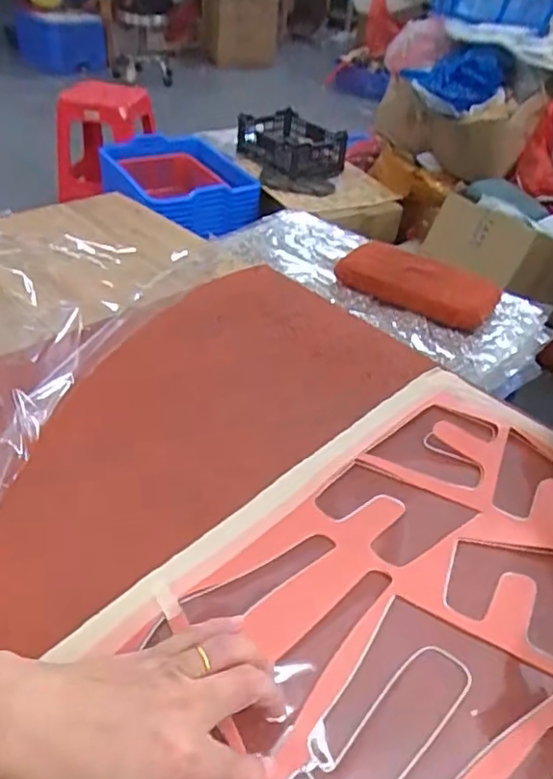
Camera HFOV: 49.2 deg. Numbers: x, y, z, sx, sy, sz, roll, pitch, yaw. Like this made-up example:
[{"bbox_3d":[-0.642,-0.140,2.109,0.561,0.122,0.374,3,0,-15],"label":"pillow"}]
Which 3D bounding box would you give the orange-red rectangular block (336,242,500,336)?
[{"bbox_3d":[0.236,-0.184,1.013,0.263,0.049,0.143,21,41,18],"label":"orange-red rectangular block"}]

